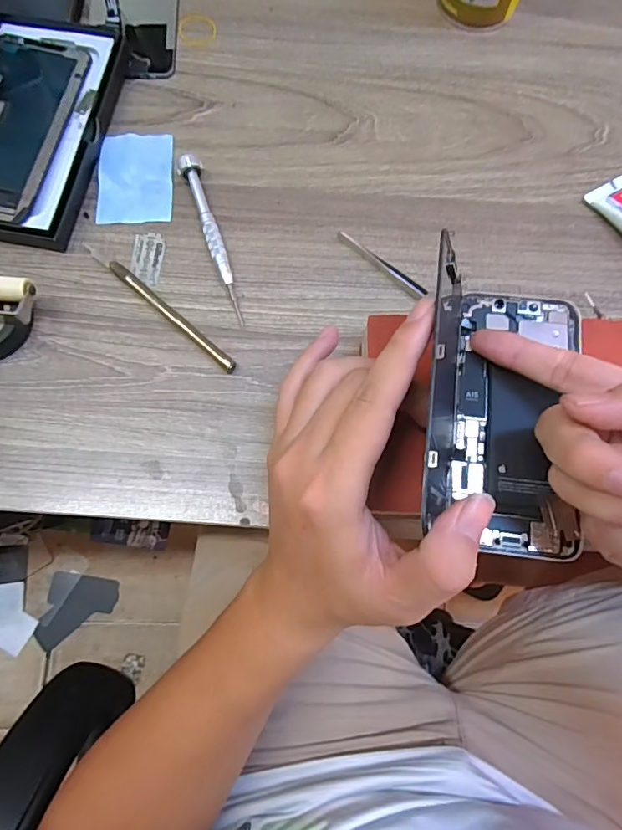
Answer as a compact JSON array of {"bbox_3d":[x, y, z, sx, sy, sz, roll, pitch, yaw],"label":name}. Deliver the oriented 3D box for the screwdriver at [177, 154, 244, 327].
[{"bbox_3d":[-0.067,-0.122,0.337,0.014,0.018,0.125,-18,77,-5],"label":"screwdriver"}]

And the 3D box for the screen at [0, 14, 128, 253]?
[{"bbox_3d":[-0.202,-0.211,0.357,0.099,0.023,0.185,10,76,2],"label":"screen"}]

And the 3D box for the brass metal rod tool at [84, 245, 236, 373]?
[{"bbox_3d":[-0.101,-0.073,0.328,0.133,0.009,0.009,40,79,9],"label":"brass metal rod tool"}]

